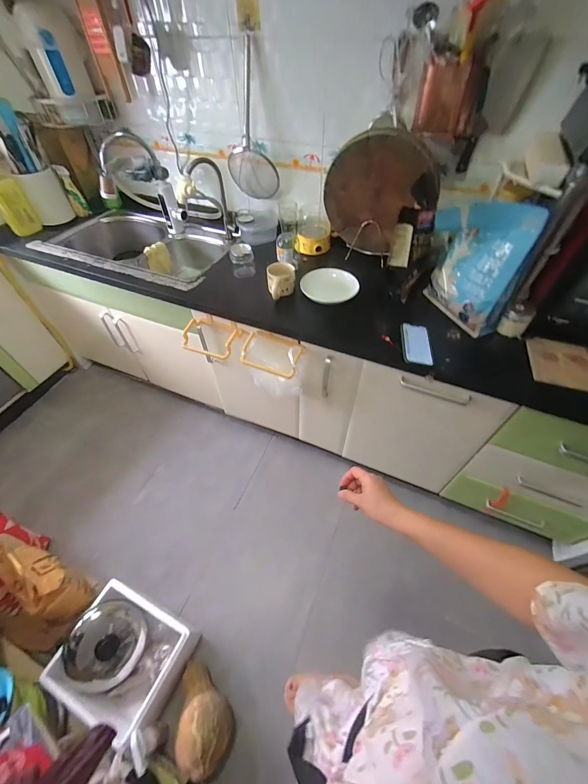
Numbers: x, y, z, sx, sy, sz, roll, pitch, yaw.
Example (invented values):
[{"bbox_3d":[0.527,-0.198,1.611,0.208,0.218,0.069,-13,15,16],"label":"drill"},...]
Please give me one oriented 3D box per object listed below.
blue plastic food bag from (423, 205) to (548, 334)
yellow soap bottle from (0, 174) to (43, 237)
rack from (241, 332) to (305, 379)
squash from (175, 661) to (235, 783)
[{"bbox_3d":[0.532,-0.376,0.913,0.118,0.312,0.271,-16,53,-12],"label":"blue plastic food bag"},{"bbox_3d":[-1.187,-0.806,1.300,0.119,0.302,0.050,-32,58,-23],"label":"yellow soap bottle"},{"bbox_3d":[-0.069,-0.128,1.004,0.188,0.063,0.148,9,52,7],"label":"rack"},{"bbox_3d":[-0.273,0.972,0.935,0.141,0.148,0.252,-18,53,-14],"label":"squash"}]

